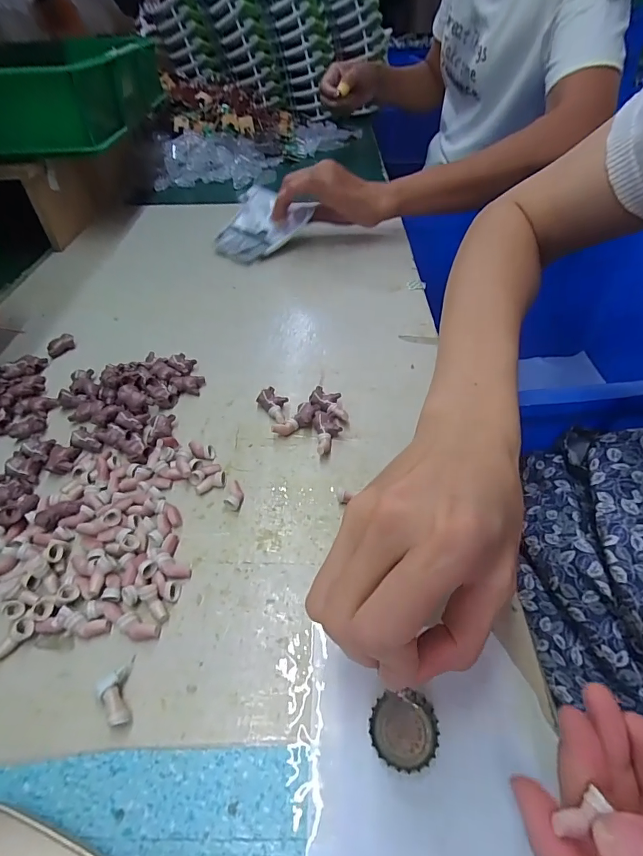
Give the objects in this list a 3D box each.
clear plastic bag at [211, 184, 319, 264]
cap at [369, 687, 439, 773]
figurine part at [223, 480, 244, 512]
[{"bbox_3d":[-0.074,-0.248,0.533,0.107,0.040,0.114,17,48,16],"label":"clear plastic bag"},{"bbox_3d":[0.035,0.129,0.187,0.027,0.008,0.029,0,46,0],"label":"cap"},{"bbox_3d":[-0.056,0.042,0.273,0.012,0.008,0.018,-16,48,-15],"label":"figurine part"}]

